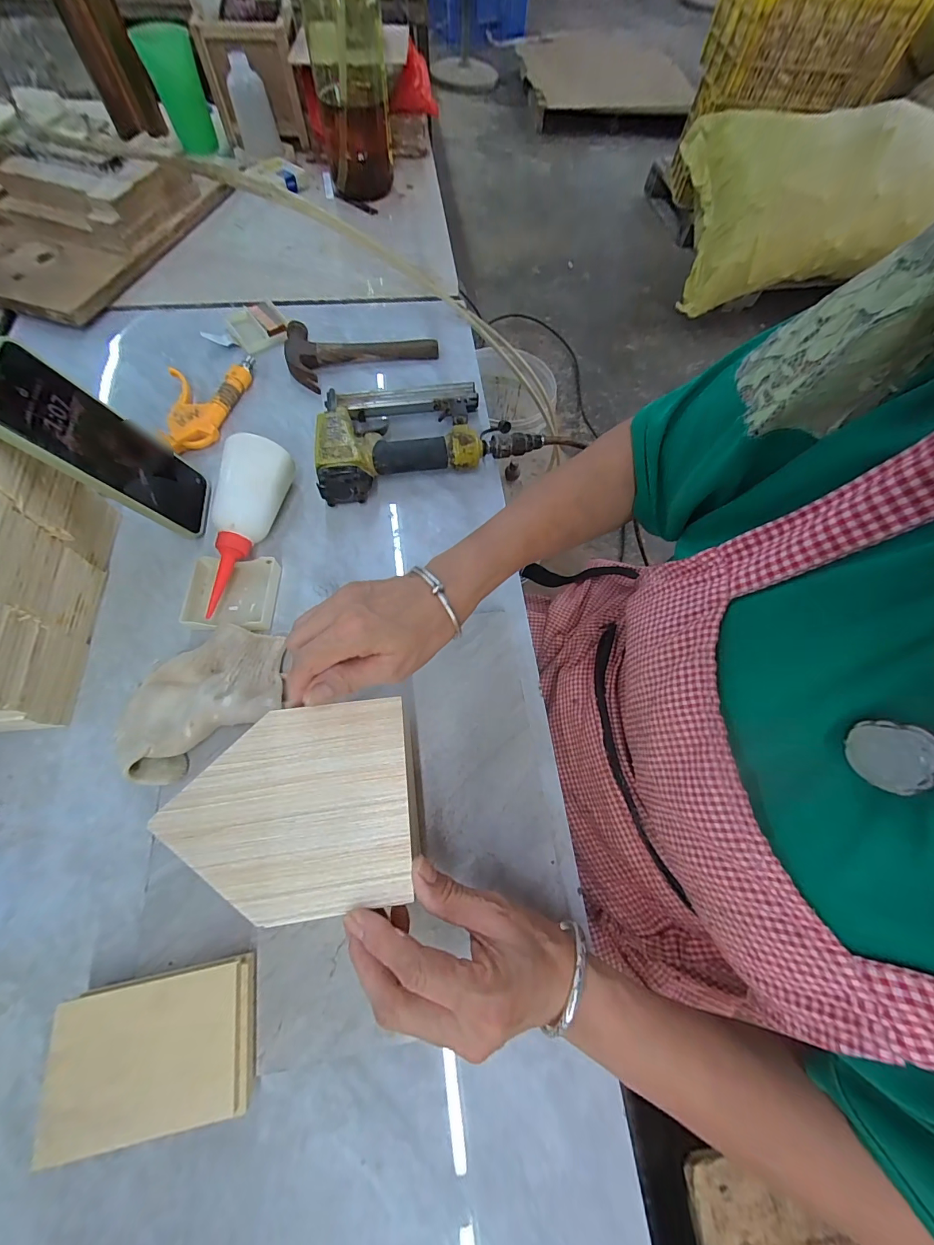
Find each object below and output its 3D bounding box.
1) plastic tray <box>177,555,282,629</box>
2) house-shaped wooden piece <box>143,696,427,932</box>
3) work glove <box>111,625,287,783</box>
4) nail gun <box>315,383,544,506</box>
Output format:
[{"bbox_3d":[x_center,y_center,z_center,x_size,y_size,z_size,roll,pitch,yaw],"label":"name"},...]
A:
[{"bbox_3d":[-0.224,-0.028,0.391,0.079,0.019,0.073,1,68,-2],"label":"plastic tray"},{"bbox_3d":[-0.105,0.111,0.248,0.144,0.004,0.116,-6,68,-5],"label":"house-shaped wooden piece"},{"bbox_3d":[-0.214,0.059,0.343,0.138,0.037,0.095,-34,73,-15],"label":"work glove"},{"bbox_3d":[-0.049,-0.216,0.459,0.237,0.048,0.130,-14,69,-8],"label":"nail gun"}]

